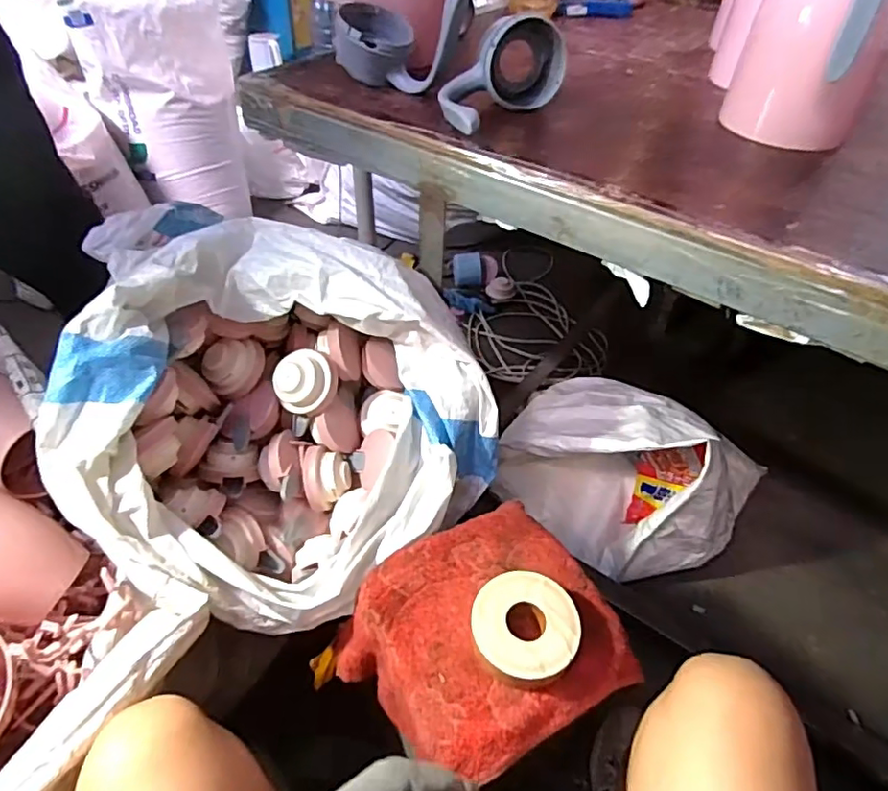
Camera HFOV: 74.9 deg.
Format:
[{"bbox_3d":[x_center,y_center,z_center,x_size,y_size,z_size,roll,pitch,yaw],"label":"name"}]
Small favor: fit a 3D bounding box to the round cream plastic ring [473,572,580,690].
[{"bbox_3d":[0.076,0.221,0.551,0.099,0.039,0.094,2,44,-2],"label":"round cream plastic ring"}]

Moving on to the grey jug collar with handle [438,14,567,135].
[{"bbox_3d":[0.050,-0.354,0.639,0.105,0.086,0.185,30,50,25],"label":"grey jug collar with handle"}]

